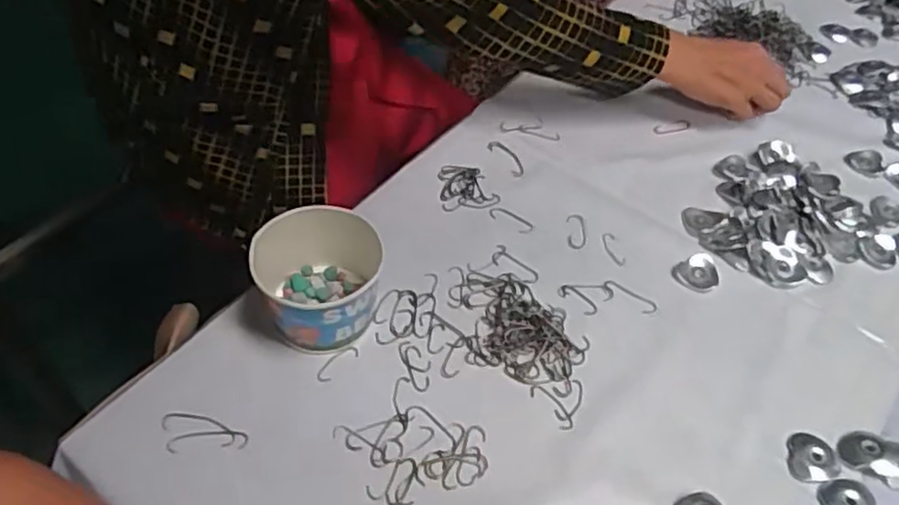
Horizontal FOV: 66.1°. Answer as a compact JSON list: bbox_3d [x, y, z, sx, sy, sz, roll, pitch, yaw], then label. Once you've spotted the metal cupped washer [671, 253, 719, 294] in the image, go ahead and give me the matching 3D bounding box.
[{"bbox_3d":[0.214,0.019,0.595,0.038,0.005,0.034,-20,54,-18],"label":"metal cupped washer"}]

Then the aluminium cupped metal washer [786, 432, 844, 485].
[{"bbox_3d":[0.258,0.146,0.491,0.035,0.004,0.036,1,50,-1],"label":"aluminium cupped metal washer"}]

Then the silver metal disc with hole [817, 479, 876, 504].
[{"bbox_3d":[0.272,0.172,0.471,0.036,0.005,0.033,1,50,-1],"label":"silver metal disc with hole"}]

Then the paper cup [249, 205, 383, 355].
[{"bbox_3d":[-0.098,0.024,0.525,0.088,0.081,0.082,1,50,-1],"label":"paper cup"}]

